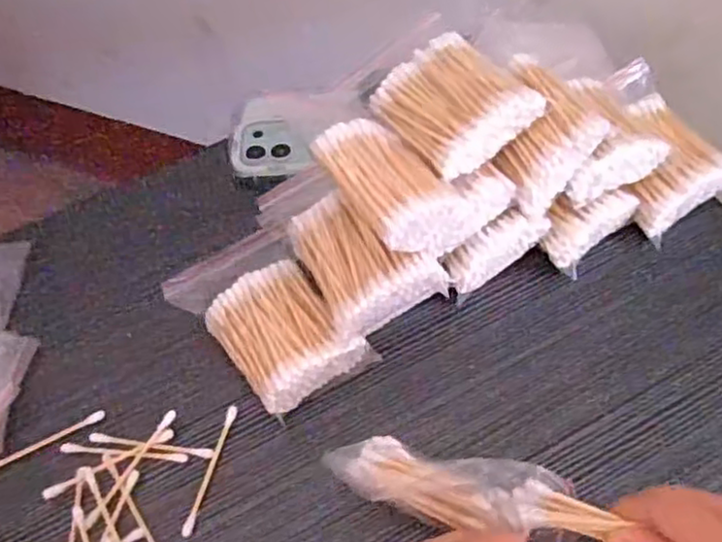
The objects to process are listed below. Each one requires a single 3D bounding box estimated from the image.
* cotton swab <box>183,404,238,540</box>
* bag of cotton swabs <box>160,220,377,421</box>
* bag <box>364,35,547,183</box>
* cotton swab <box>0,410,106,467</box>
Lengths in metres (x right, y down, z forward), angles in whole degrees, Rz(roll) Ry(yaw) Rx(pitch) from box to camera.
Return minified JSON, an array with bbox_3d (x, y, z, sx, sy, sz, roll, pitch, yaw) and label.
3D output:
[{"bbox_3d":[-0.079,0.104,0.367,0.006,0.004,0.069,11,59,12],"label":"cotton swab"},{"bbox_3d":[-0.051,0.028,0.395,0.073,0.035,0.105,-32,61,-15],"label":"bag of cotton swabs"},{"bbox_3d":[0.050,-0.089,0.378,0.063,0.024,0.073,-46,60,2],"label":"bag"},{"bbox_3d":[-0.174,0.094,0.382,0.067,0.006,0.007,-27,59,-12],"label":"cotton swab"}]

